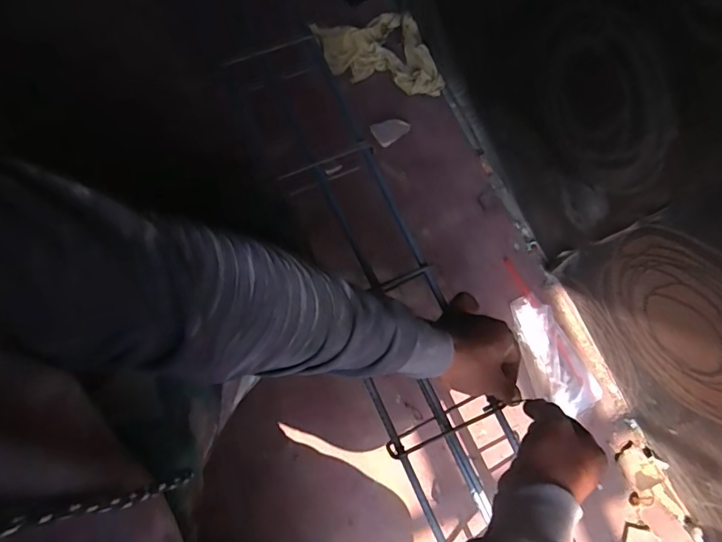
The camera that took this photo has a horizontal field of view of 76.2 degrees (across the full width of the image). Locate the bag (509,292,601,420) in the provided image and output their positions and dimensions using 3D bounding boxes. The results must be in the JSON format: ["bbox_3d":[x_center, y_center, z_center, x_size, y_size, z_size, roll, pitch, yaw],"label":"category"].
[{"bbox_3d":[0.303,0.130,0.729,0.085,0.028,0.189,-19,80,-4],"label":"bag"}]

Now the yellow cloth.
[{"bbox_3d":[0.037,-0.399,0.826,0.238,0.029,0.130,14,80,3],"label":"yellow cloth"}]

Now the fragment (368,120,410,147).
[{"bbox_3d":[0.050,-0.248,0.807,0.061,0.014,0.041,-37,82,-7],"label":"fragment"}]

